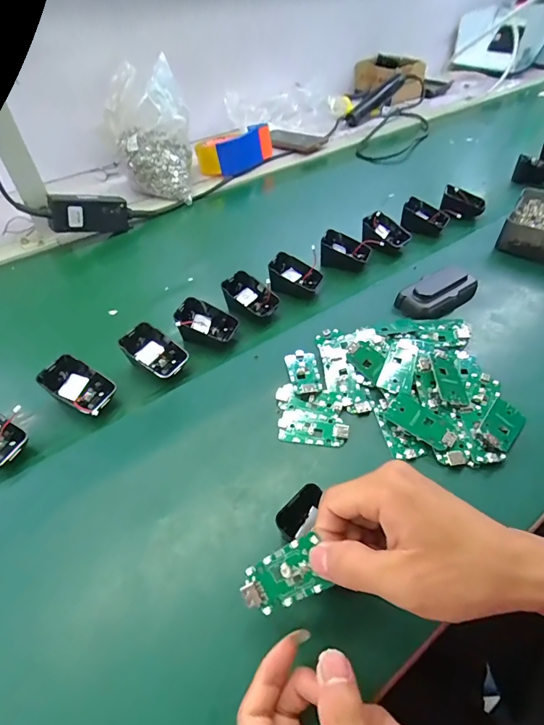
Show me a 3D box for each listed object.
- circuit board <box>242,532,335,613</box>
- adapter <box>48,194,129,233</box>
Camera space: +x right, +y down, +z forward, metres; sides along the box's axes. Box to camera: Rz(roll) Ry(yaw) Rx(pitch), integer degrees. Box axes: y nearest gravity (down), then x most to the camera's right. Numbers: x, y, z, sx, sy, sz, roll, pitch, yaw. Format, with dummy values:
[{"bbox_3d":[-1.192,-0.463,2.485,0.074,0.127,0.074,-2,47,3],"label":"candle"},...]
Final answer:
[{"bbox_3d":[0.008,0.134,0.250,0.059,0.004,0.032,-32,72,15],"label":"circuit board"},{"bbox_3d":[-0.280,-0.230,0.620,0.114,0.051,0.025,-13,43,-36],"label":"adapter"}]

